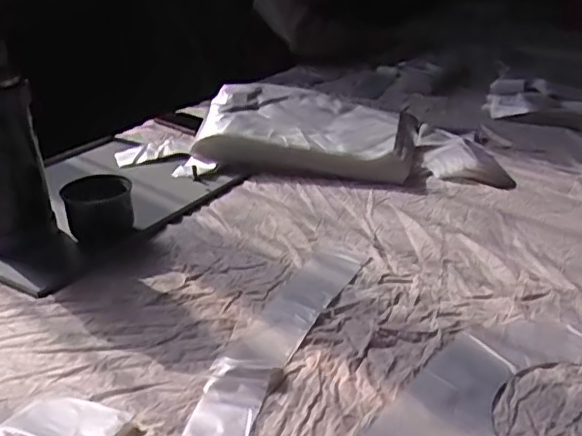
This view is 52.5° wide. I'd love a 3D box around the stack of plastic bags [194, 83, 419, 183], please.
[{"bbox_3d":[0.035,-0.166,1.079,0.372,0.104,0.245,8,28,14],"label":"stack of plastic bags"}]

